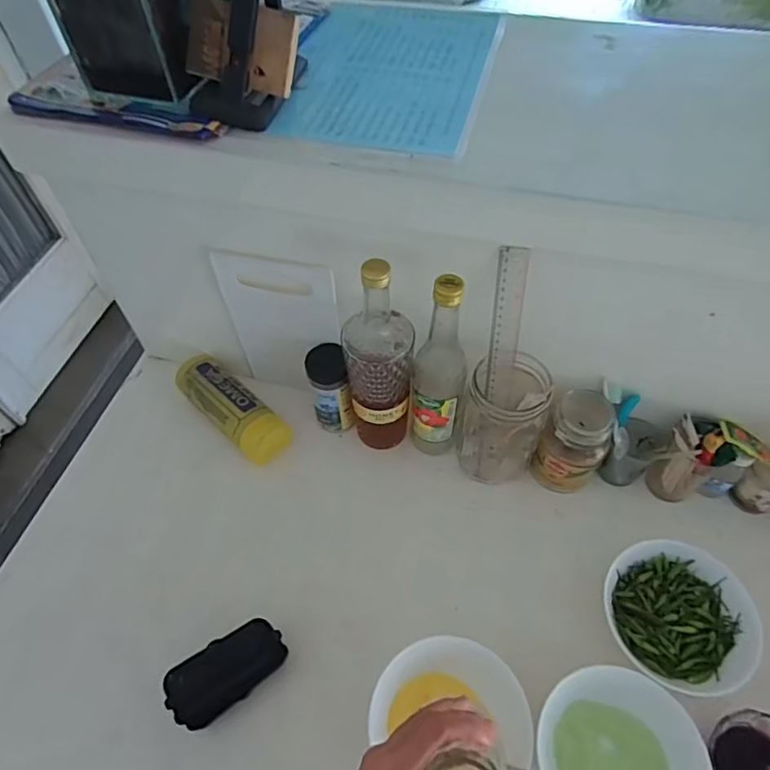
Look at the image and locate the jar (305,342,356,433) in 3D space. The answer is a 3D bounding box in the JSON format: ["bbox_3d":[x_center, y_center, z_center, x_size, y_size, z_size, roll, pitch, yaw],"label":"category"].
[{"bbox_3d":[-0.069,0.006,0.683,0.047,0.120,0.052,-16,55,-9],"label":"jar"}]

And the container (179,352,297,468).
[{"bbox_3d":[-0.200,0.030,0.713,0.063,0.049,0.181,-39,62,-23],"label":"container"}]

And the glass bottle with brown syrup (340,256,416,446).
[{"bbox_3d":[-0.006,-0.025,0.612,0.073,0.278,0.071,-1,54,1],"label":"glass bottle with brown syrup"}]

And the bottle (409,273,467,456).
[{"bbox_3d":[0.061,-0.012,0.605,0.055,0.272,0.057,8,55,7],"label":"bottle"}]

